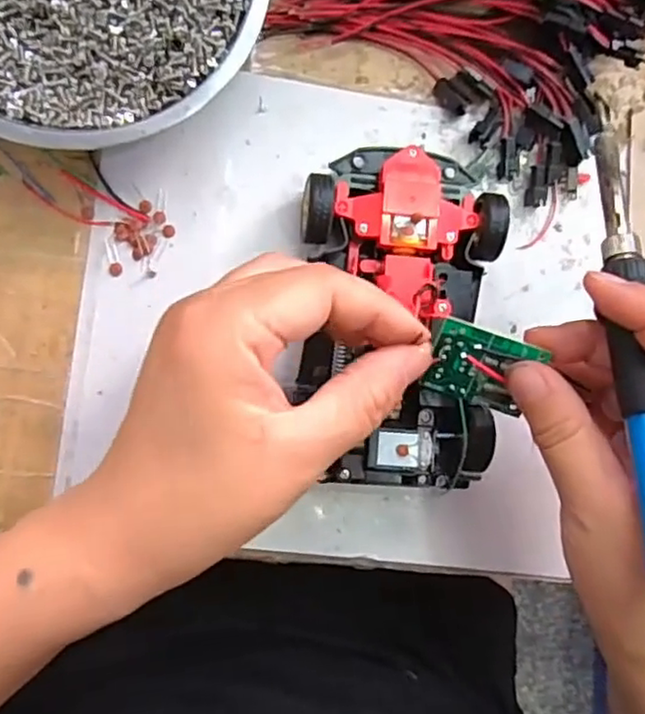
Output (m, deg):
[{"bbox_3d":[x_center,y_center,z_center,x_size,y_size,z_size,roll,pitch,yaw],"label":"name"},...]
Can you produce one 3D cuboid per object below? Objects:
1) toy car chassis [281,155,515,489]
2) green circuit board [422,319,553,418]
[{"bbox_3d":[0.033,-0.017,0.278,0.085,0.035,0.145,3,90,-7],"label":"toy car chassis"},{"bbox_3d":[0.057,0.004,0.236,0.038,0.004,0.028,18,115,2],"label":"green circuit board"}]

